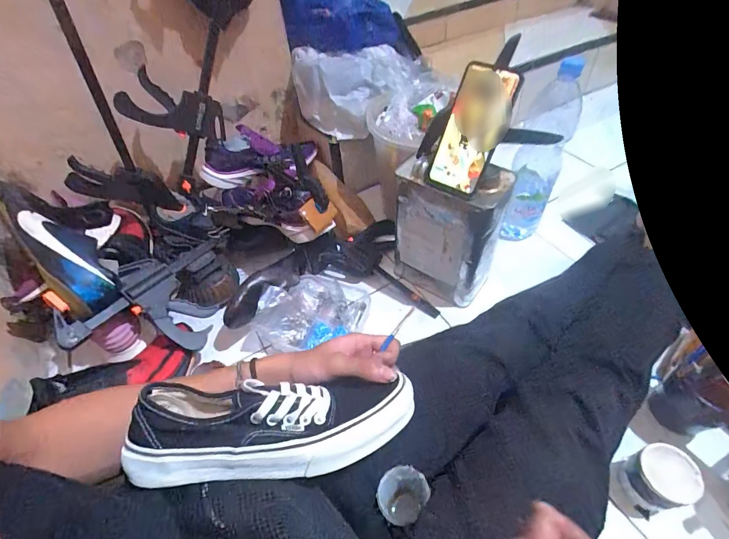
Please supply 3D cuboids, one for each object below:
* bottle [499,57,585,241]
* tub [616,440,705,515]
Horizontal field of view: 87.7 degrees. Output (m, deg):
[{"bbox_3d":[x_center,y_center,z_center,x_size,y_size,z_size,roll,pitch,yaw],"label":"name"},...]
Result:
[{"bbox_3d":[0.322,-0.196,0.706,0.079,0.333,0.103,15,53,16],"label":"bottle"},{"bbox_3d":[0.363,0.259,0.471,0.060,0.072,0.062,-2,50,2],"label":"tub"}]

